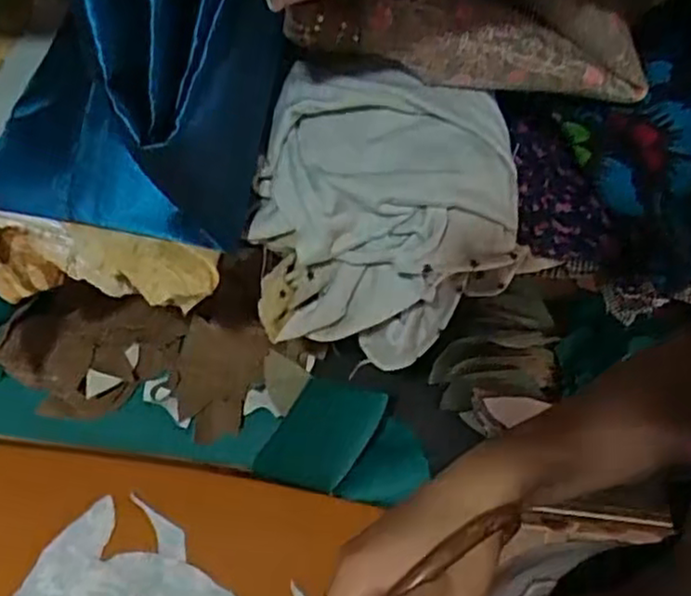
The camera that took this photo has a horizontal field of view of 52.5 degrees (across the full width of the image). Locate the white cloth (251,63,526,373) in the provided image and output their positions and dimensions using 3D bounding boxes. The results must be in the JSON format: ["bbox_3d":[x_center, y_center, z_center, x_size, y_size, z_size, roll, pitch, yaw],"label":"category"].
[{"bbox_3d":[0.030,-0.060,0.516,0.179,0.165,0.130,8,52,1],"label":"white cloth"}]

